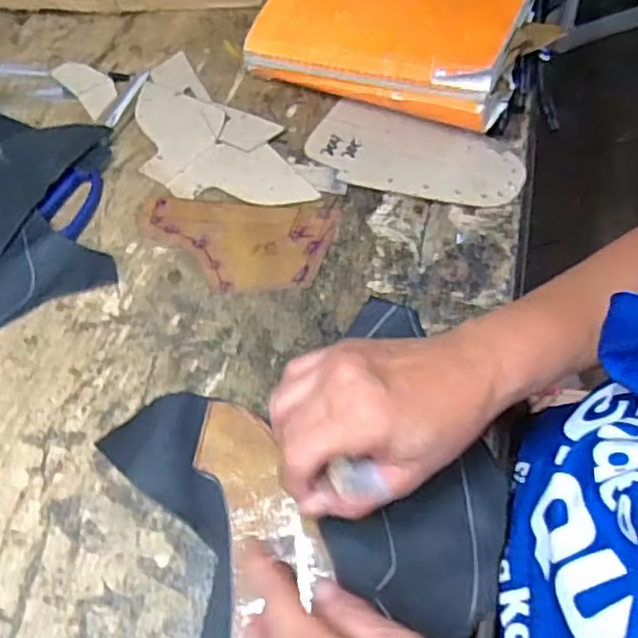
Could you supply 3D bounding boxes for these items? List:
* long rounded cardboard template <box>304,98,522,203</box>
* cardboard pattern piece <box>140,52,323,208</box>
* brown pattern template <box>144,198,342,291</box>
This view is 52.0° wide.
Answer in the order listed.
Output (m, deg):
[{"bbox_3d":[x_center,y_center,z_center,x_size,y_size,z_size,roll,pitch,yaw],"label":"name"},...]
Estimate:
[{"bbox_3d":[0.070,-0.121,0.489,0.157,0.008,0.074,21,62,15],"label":"long rounded cardboard template"},{"bbox_3d":[-0.088,-0.137,0.511,0.096,0.004,0.192,-42,66,-17],"label":"cardboard pattern piece"},{"bbox_3d":[-0.058,-0.054,0.458,0.135,0.004,0.076,3,58,6],"label":"brown pattern template"}]

